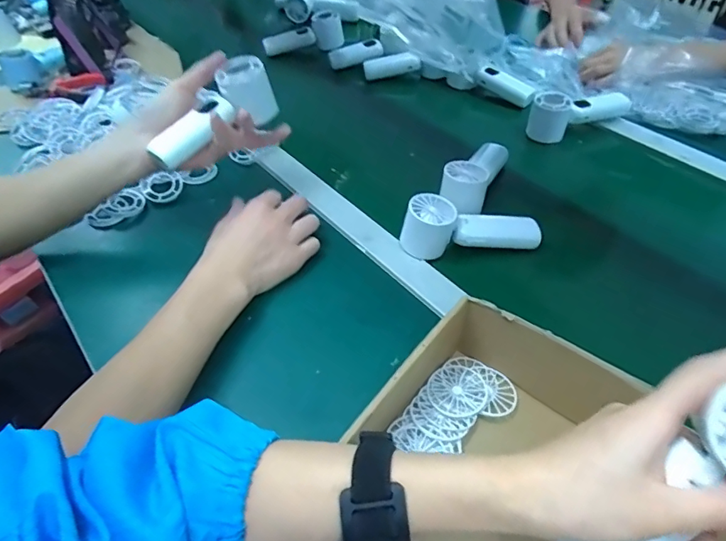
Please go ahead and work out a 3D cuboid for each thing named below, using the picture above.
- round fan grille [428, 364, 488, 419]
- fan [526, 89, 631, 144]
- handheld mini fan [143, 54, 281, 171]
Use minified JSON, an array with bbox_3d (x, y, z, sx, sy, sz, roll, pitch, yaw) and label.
[{"bbox_3d":[0.082,0.103,0.417,0.049,0.004,0.053,-1,47,1],"label":"round fan grille"},{"bbox_3d":[0.328,-0.240,0.723,0.153,0.066,0.043,-16,48,-12],"label":"fan"},{"bbox_3d":[-0.161,-0.168,0.526,0.044,0.061,0.147,32,69,28],"label":"handheld mini fan"}]

